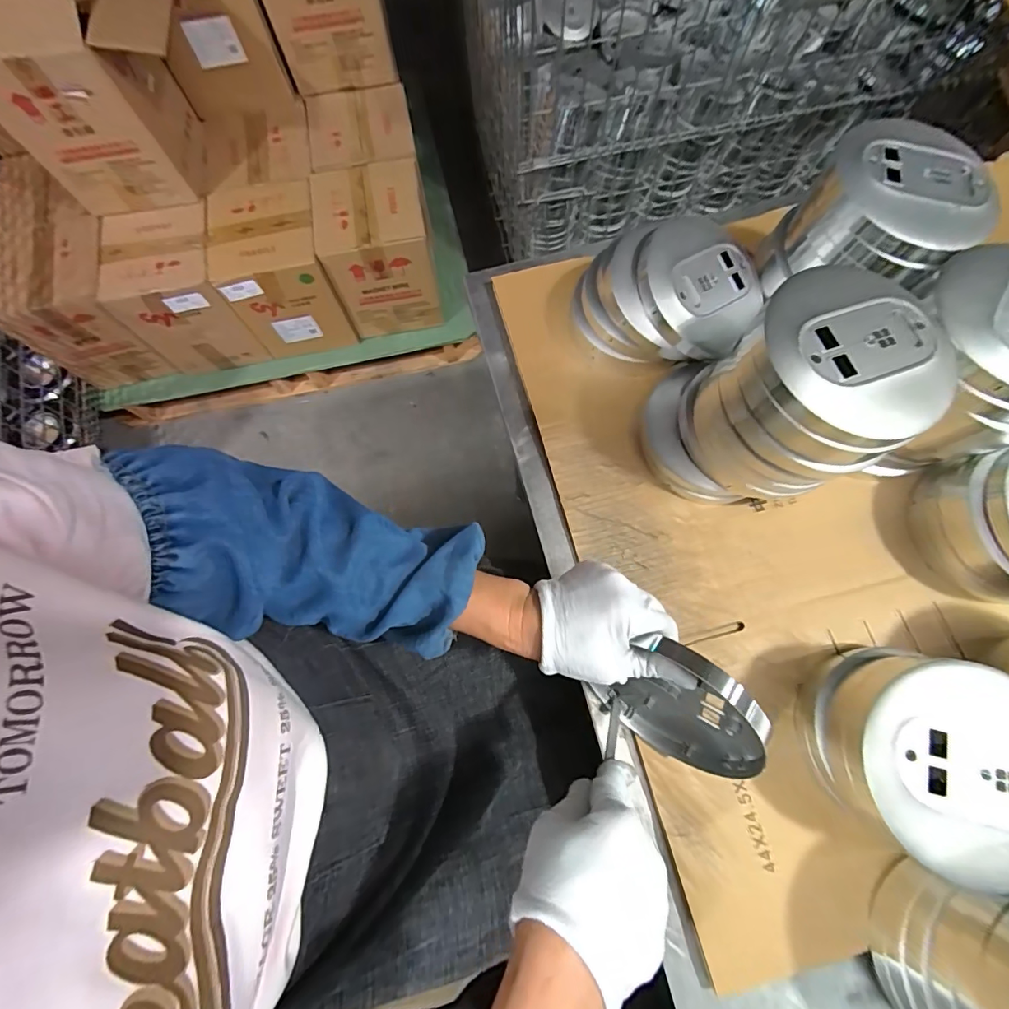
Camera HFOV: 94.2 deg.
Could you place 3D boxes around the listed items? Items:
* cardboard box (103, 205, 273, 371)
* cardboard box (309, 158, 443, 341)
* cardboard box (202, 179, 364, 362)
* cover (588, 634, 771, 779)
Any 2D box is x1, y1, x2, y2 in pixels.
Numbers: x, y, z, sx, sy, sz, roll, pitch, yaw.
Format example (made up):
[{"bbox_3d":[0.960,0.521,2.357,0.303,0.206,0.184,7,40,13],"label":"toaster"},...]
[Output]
[{"bbox_3d":[-0.728,-0.488,1.094,0.224,0.263,0.211,-10,73,-1],"label":"cardboard box"},{"bbox_3d":[-0.292,-0.602,1.127,0.227,0.261,0.237,-11,73,-1],"label":"cardboard box"},{"bbox_3d":[-0.509,-0.530,1.107,0.220,0.263,0.261,-11,73,-1],"label":"cardboard box"},{"bbox_3d":[0.131,0.149,0.345,0.110,0.125,0.022,40,54,12],"label":"cover"}]

